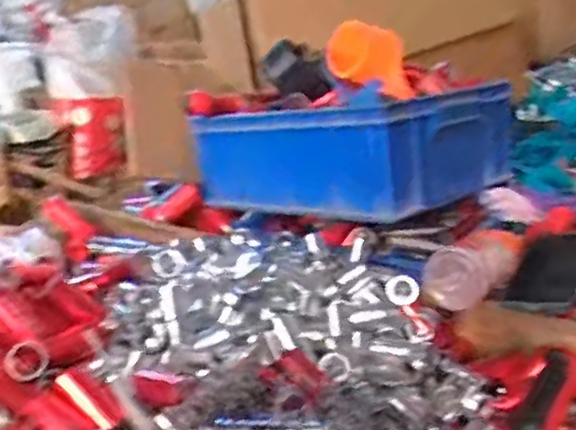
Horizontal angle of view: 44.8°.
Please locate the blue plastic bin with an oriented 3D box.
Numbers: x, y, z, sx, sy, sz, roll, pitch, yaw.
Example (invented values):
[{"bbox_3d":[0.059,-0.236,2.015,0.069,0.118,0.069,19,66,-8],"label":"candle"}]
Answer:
[{"bbox_3d":[0.081,-0.112,1.043,0.399,0.152,0.259,10,25,39],"label":"blue plastic bin"}]

